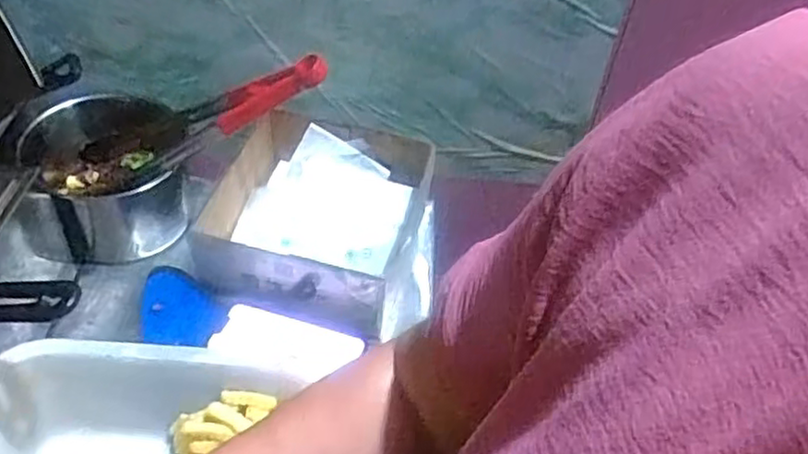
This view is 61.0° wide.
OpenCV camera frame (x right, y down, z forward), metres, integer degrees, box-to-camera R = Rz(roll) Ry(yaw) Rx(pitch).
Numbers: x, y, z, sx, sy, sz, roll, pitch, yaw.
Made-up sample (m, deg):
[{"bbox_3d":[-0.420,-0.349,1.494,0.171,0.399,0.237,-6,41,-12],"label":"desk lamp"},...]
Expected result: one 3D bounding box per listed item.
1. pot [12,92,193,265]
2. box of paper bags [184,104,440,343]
[{"bbox_3d":[-0.345,-0.053,0.790,0.177,0.122,0.166,-5,46,-11],"label":"pot"},{"bbox_3d":[-0.105,-0.015,0.771,0.218,0.093,0.236,12,45,5],"label":"box of paper bags"}]

